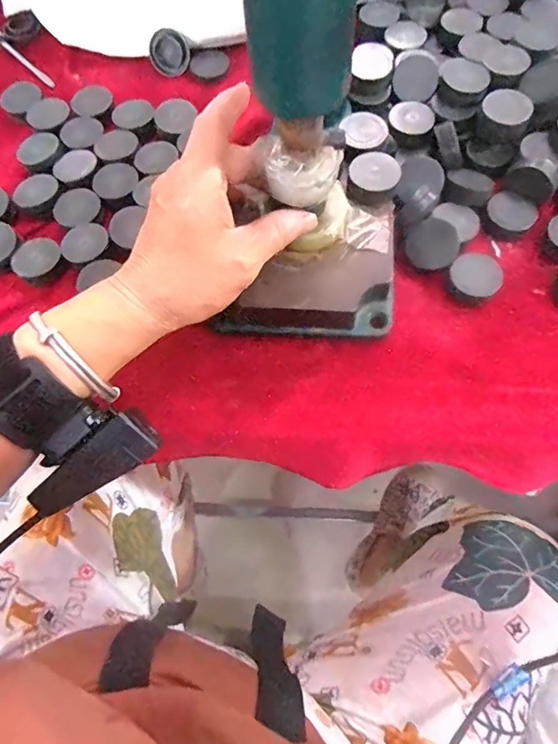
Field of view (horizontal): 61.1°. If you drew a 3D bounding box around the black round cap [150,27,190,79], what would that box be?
[{"bbox_3d":[-0.092,-0.268,0.397,0.033,0.013,0.033,1,114,2],"label":"black round cap"}]

